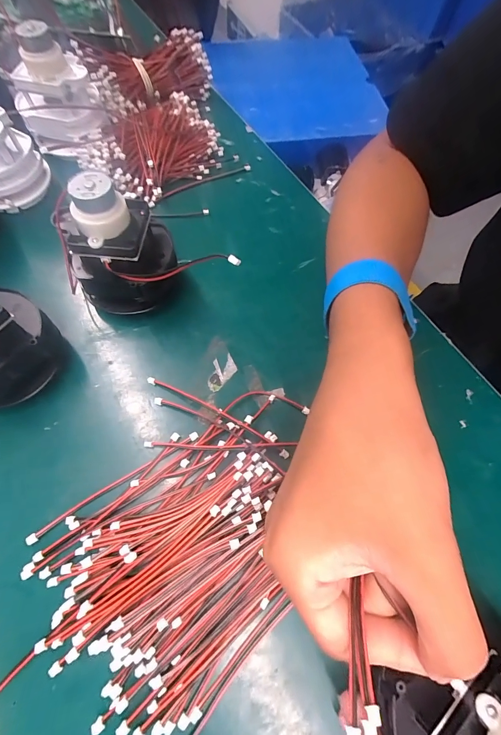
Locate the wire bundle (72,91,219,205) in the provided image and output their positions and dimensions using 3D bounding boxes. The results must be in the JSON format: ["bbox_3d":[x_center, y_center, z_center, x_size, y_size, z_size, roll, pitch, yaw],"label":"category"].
[{"bbox_3d":[-0.083,-0.202,0.301,0.079,0.031,0.124,41,70,15],"label":"wire bundle"}]

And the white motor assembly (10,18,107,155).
[{"bbox_3d":[-0.160,-0.228,0.265,0.068,0.065,0.065,-21,68,-12],"label":"white motor assembly"}]

